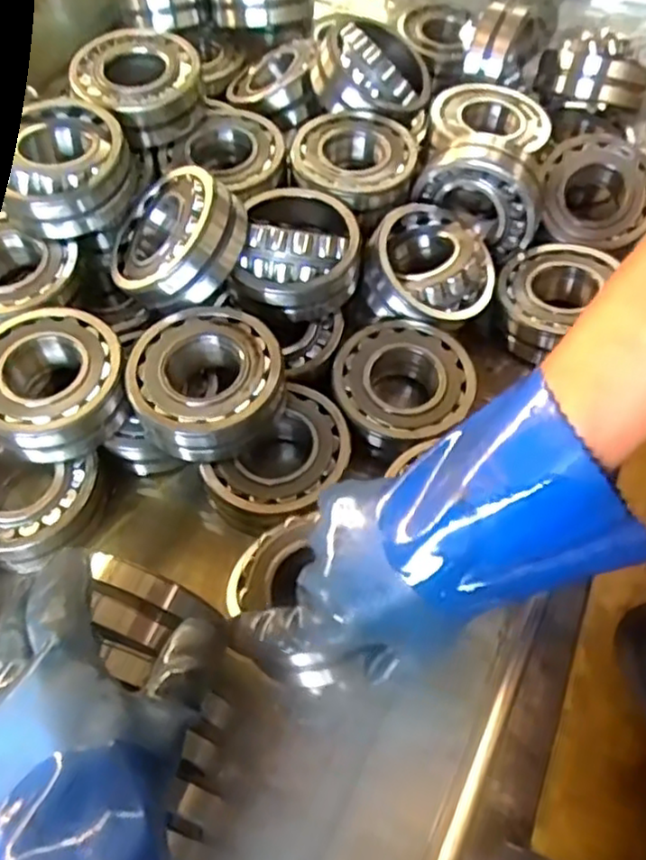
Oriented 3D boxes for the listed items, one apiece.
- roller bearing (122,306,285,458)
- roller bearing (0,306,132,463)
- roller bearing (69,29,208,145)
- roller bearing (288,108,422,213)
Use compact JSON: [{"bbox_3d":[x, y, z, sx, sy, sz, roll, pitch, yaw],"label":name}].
[{"bbox_3d":[-0.088,-0.040,0.535,0.114,0.043,0.116,0,59,0],"label":"roller bearing"},{"bbox_3d":[-0.210,-0.037,0.532,0.112,0.050,0.109,0,59,0],"label":"roller bearing"},{"bbox_3d":[-0.171,-0.324,0.651,0.113,0.046,0.117,0,59,0],"label":"roller bearing"},{"bbox_3d":[0.028,-0.255,0.650,0.112,0.028,0.123,0,59,0],"label":"roller bearing"}]

